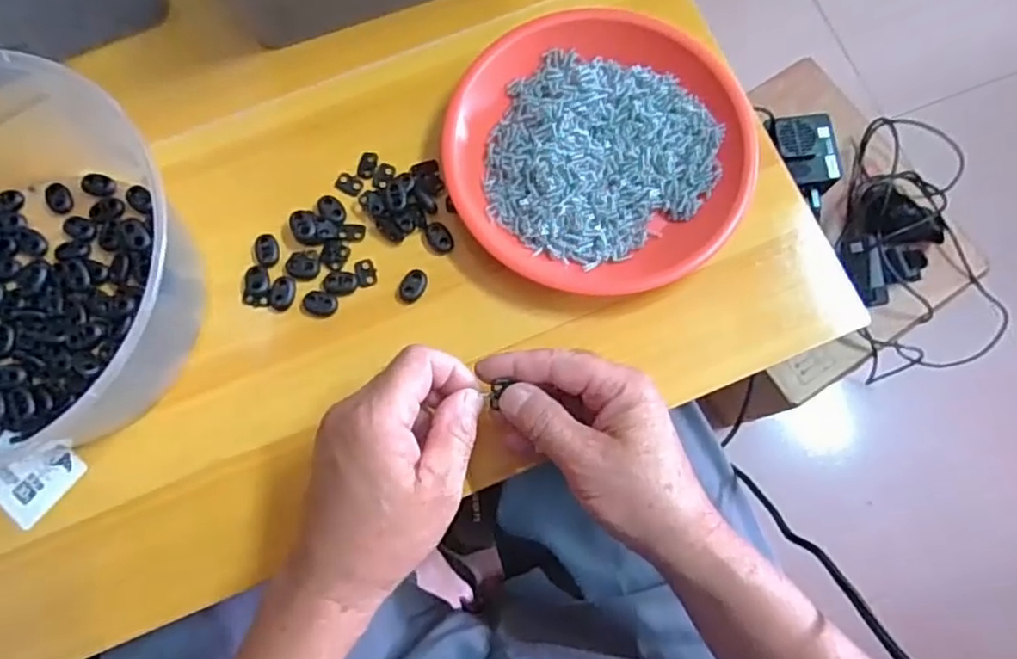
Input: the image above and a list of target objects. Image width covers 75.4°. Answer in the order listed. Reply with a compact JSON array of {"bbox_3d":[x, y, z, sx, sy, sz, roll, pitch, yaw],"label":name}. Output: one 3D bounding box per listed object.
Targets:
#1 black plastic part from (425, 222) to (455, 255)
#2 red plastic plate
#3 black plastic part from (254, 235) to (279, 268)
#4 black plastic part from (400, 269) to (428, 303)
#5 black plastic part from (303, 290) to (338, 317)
[{"bbox_3d":[-0.046,-0.061,0.431,0.015,0.004,0.022,-29,78,-7],"label":"black plastic part"},{"bbox_3d":[0.056,-0.116,0.434,0.192,0.028,0.187,0,76,0],"label":"red plastic plate"},{"bbox_3d":[-0.158,-0.052,0.427,0.015,0.004,0.023,-10,76,-2],"label":"black plastic part"},{"bbox_3d":[-0.061,-0.028,0.424,0.015,0.005,0.022,19,77,5],"label":"black plastic part"},{"bbox_3d":[-0.121,-0.017,0.421,0.022,0.004,0.016,18,77,5],"label":"black plastic part"}]

